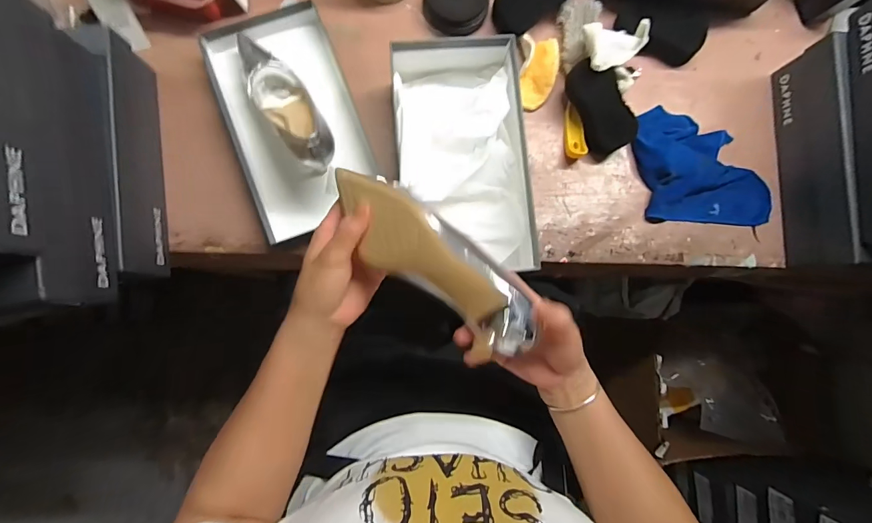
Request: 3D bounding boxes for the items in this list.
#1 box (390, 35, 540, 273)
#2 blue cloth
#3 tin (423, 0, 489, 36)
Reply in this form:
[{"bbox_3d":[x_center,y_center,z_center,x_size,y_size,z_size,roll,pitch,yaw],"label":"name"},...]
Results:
[{"bbox_3d":[0.037,-0.132,0.525,0.162,0.086,0.290,-8,85,-3],"label":"box"},{"bbox_3d":[0.381,-0.136,0.566,0.200,0.028,0.160,2,85,-3],"label":"blue cloth"},{"bbox_3d":[0.029,-0.379,0.574,0.090,0.021,0.093,0,85,-3],"label":"tin"}]

